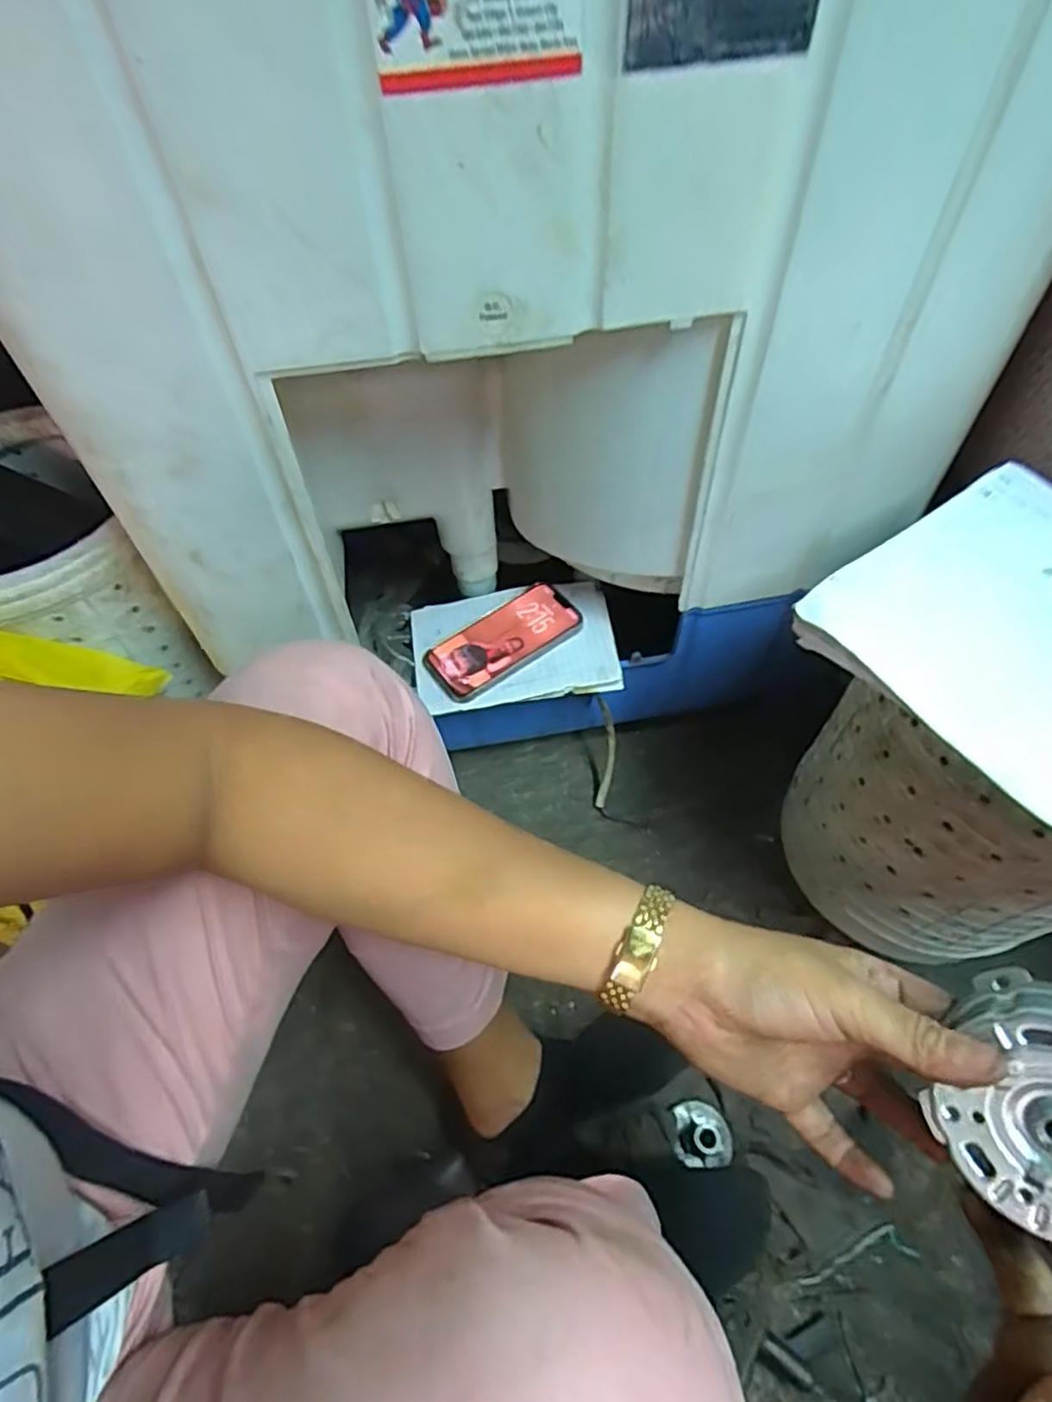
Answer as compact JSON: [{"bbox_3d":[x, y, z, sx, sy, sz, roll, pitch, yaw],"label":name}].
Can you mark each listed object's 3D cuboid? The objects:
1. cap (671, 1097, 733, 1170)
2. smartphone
[{"bbox_3d":[0.155,0.377,0.592,0.049,0.033,0.053,2,54,4],"label":"cap"},{"bbox_3d":[-0.024,-0.065,0.723,0.163,0.010,0.082,-31,63,-11],"label":"smartphone"}]

